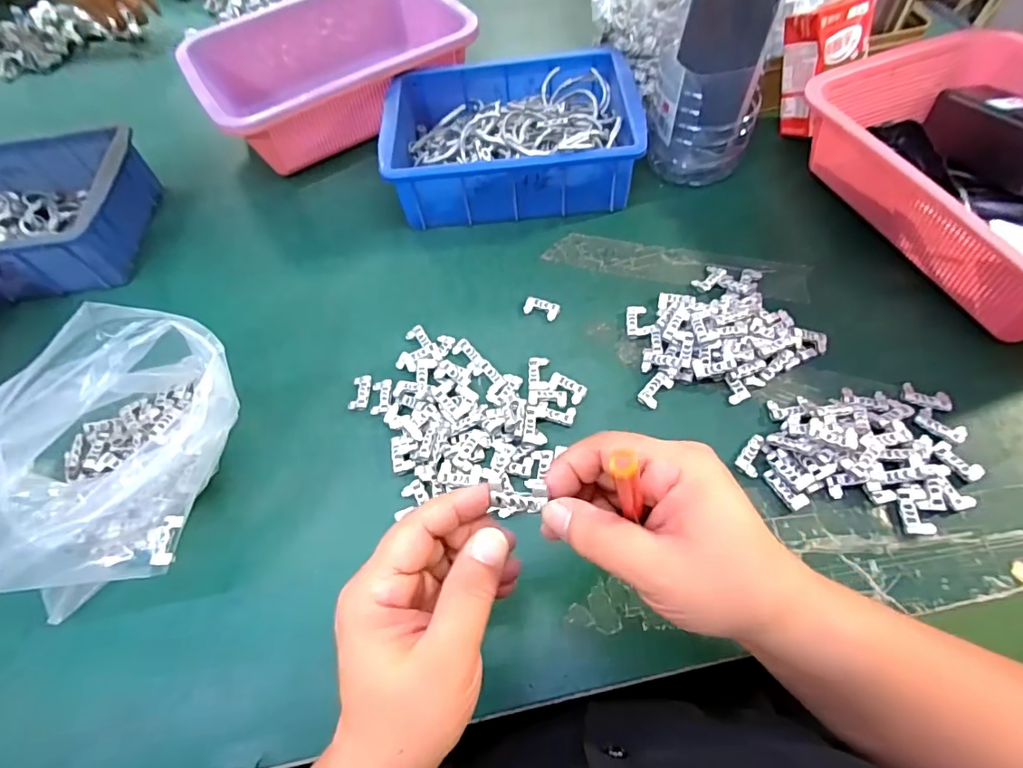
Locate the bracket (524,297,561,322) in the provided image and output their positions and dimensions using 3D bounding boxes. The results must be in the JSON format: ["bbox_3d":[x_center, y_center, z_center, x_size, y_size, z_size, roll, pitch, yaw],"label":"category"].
[{"bbox_3d":[0.027,-0.067,0.446,0.031,0.005,0.019,20,63,15],"label":"bracket"}]

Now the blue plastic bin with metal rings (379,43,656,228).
[{"bbox_3d":[0.001,-0.254,0.519,0.236,0.072,0.170,-4,60,2],"label":"blue plastic bin with metal rings"}]

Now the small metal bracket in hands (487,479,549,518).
[{"bbox_3d":[0.003,0.052,0.231,0.028,0.009,0.015,-13,57,25],"label":"small metal bracket in hands"}]

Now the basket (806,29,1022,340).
[{"bbox_3d":[0.414,-0.168,0.424,0.220,0.088,0.301,-16,60,-5],"label":"basket"}]

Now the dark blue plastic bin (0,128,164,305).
[{"bbox_3d":[-0.506,-0.170,0.509,0.251,0.060,0.178,-1,60,3],"label":"dark blue plastic bin"}]

